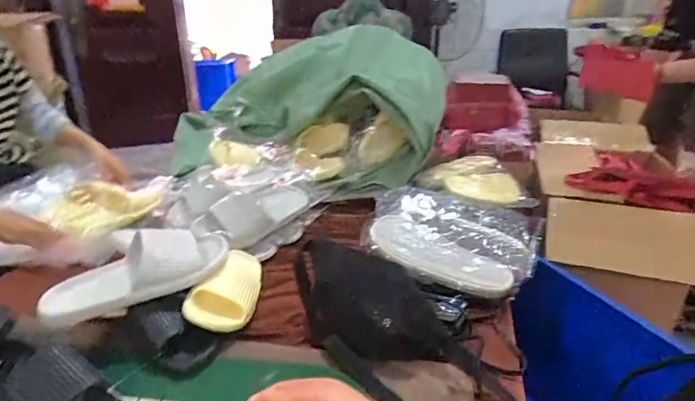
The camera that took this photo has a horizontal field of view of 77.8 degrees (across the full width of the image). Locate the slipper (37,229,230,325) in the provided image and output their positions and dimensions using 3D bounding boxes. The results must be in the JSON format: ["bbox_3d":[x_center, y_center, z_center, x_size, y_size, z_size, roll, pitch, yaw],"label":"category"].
[{"bbox_3d":[-0.326,0.101,0.678,0.261,0.087,0.115,-7,23,-18],"label":"slipper"}]

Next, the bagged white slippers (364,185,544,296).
[{"bbox_3d":[0.201,0.075,0.872,0.355,0.115,0.238,8,23,18],"label":"bagged white slippers"}]

